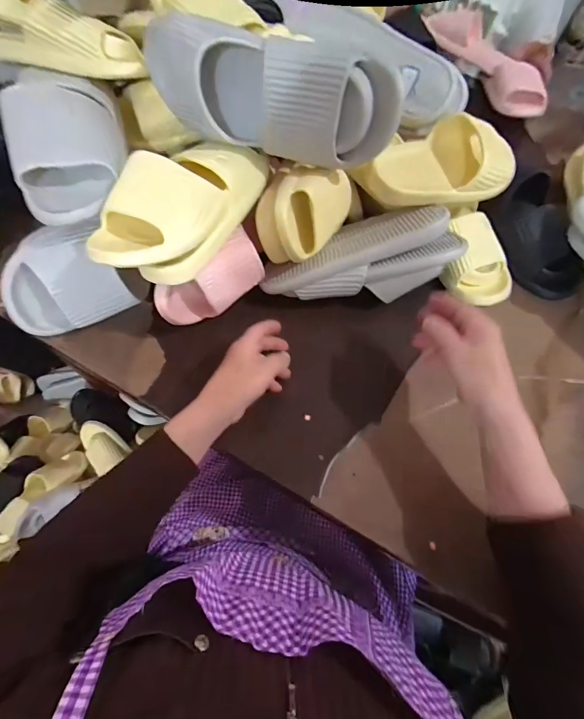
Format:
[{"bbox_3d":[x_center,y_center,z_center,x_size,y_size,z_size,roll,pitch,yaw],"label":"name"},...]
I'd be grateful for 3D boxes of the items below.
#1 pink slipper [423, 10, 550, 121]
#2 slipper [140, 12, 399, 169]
[{"bbox_3d":[0.399,-0.614,0.725,0.068,0.084,0.306,-37,72,-19],"label":"pink slipper"},{"bbox_3d":[-0.034,-0.282,0.387,0.289,0.109,0.086,22,65,7],"label":"slipper"}]

